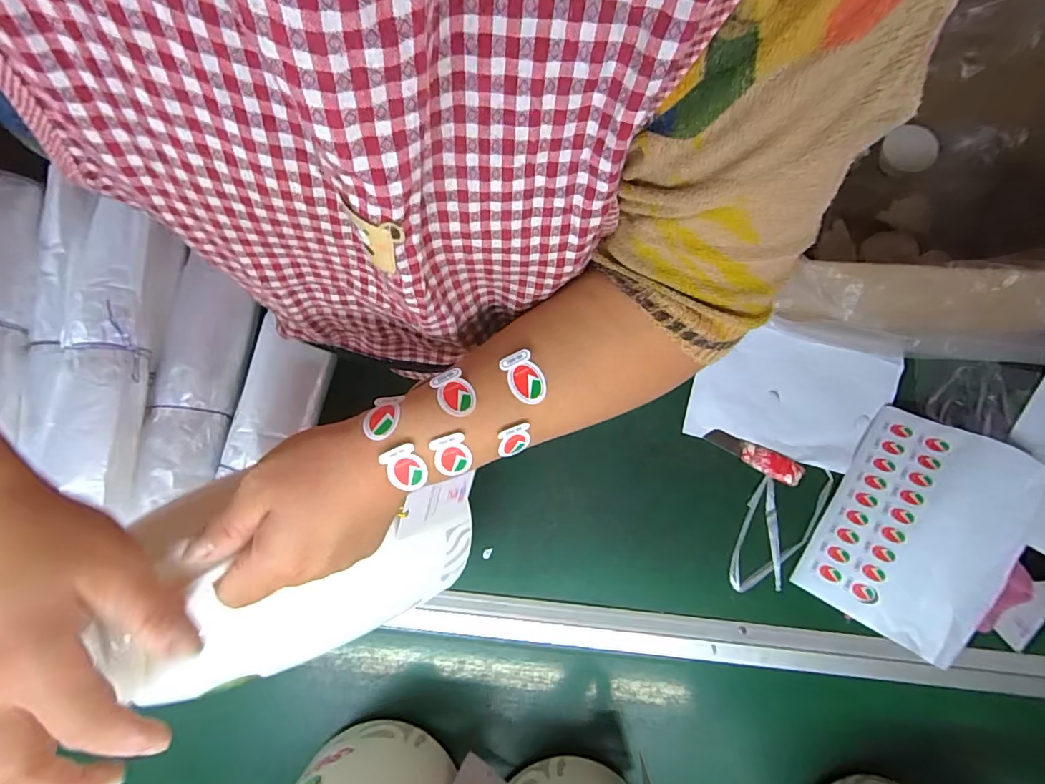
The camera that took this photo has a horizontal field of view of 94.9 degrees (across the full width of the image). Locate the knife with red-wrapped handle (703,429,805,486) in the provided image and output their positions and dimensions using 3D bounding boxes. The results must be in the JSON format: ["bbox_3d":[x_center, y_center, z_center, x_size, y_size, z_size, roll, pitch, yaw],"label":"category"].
[{"bbox_3d":[0.258,0.069,0.532,0.103,0.015,0.026,31,80,4],"label":"knife with red-wrapped handle"}]

